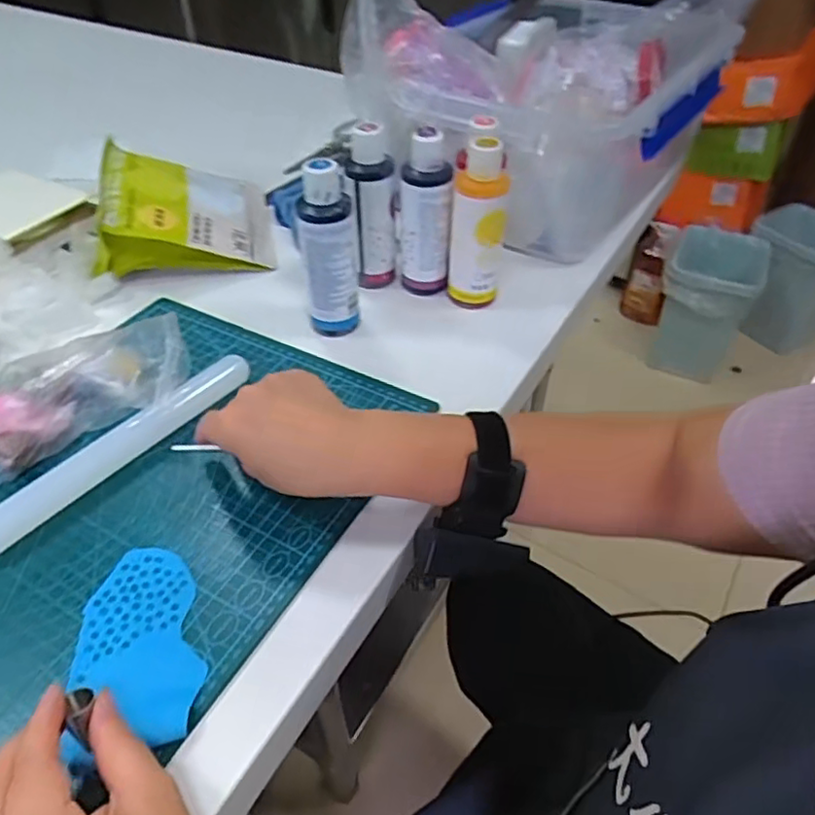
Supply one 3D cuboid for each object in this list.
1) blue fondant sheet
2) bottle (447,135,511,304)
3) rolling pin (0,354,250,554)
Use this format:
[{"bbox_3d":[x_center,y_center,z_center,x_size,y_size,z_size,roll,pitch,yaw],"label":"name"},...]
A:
[{"bbox_3d":[-0.154,0.132,0.356,0.067,0.008,0.121,-17,44,-14],"label":"blue fondant sheet"},{"bbox_3d":[0.063,-0.159,0.556,0.046,0.147,0.051,10,46,10],"label":"bottle"},{"bbox_3d":[-0.201,0.026,0.450,0.028,0.025,0.215,31,52,27],"label":"rolling pin"}]

